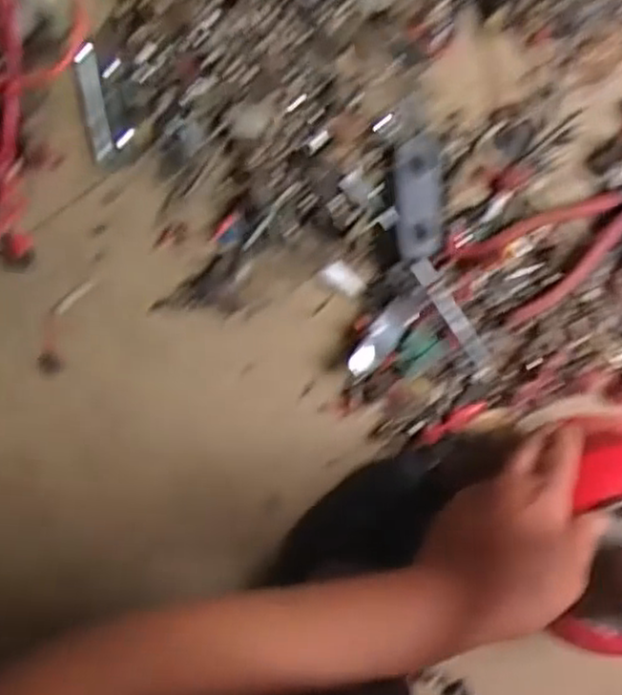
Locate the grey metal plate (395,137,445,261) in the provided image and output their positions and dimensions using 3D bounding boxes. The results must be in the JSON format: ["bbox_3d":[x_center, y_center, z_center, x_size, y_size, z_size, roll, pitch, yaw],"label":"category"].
[{"bbox_3d":[0.073,-0.099,0.473,0.031,0.013,0.077,-3,98,2],"label":"grey metal plate"}]

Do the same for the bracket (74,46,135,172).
[{"bbox_3d":[-0.139,-0.163,0.477,0.029,0.006,0.078,-12,98,3],"label":"bracket"}]

